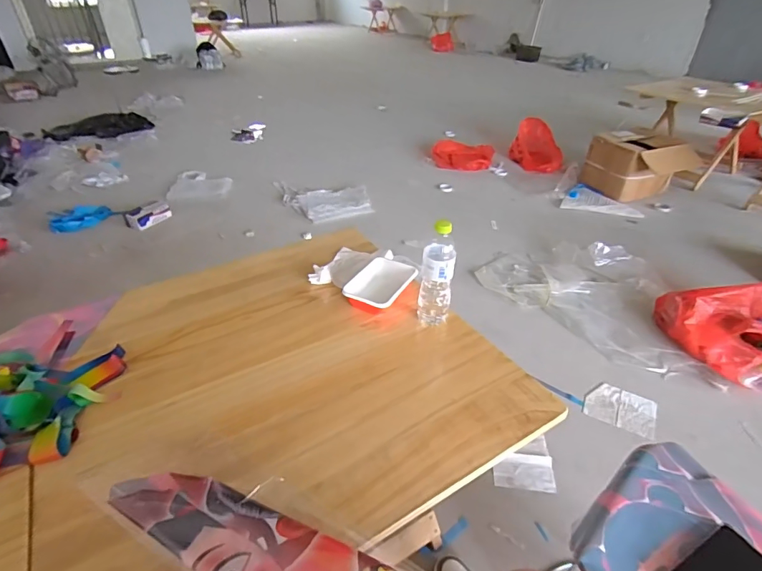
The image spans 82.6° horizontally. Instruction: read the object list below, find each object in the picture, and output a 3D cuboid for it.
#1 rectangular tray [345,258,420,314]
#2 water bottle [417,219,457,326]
[{"bbox_3d":[0.000,-0.002,0.982,0.114,0.031,0.163,20,41,25],"label":"rectangular tray"},{"bbox_3d":[0.109,-0.014,0.859,0.066,0.219,0.056,3,36,4],"label":"water bottle"}]

